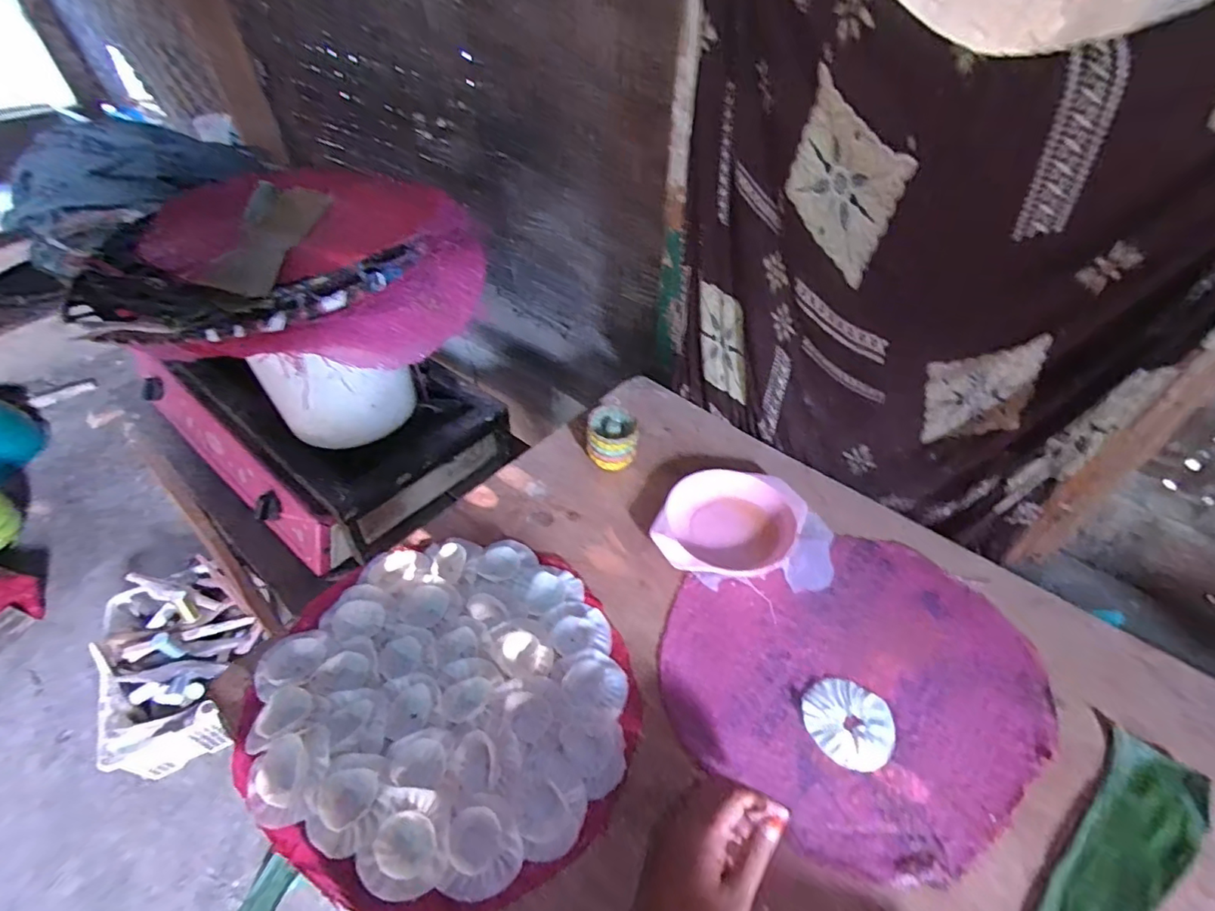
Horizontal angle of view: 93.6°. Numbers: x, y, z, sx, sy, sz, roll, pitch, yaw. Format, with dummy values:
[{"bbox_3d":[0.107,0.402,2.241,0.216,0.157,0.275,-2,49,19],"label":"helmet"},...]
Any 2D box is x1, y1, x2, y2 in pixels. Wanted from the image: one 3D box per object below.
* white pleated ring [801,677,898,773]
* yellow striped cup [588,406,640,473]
[{"bbox_3d":[0.222,0.244,0.524,0.079,0.006,0.075,2,44,-2],"label":"white pleated ring"},{"bbox_3d":[0.005,-0.021,0.728,0.062,0.060,0.076,-2,44,-5],"label":"yellow striped cup"}]

